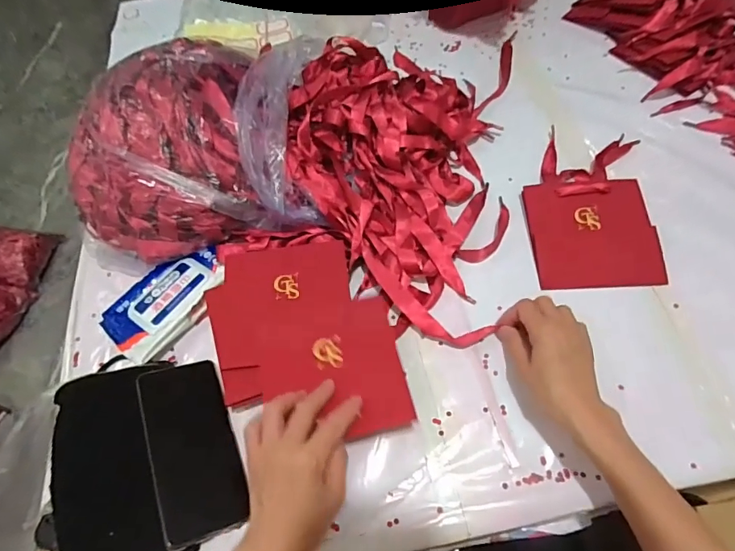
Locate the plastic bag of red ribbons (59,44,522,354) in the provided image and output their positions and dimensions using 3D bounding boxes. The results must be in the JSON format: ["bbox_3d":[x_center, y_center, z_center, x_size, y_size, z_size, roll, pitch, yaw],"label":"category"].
[{"bbox_3d":[-0.057,-0.191,0.573,0.498,0.137,0.442,13,63,11],"label":"plastic bag of red ribbons"}]

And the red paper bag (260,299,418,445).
[{"bbox_3d":[-0.035,0.089,0.454,0.140,0.020,0.146,-9,61,-1],"label":"red paper bag"}]

